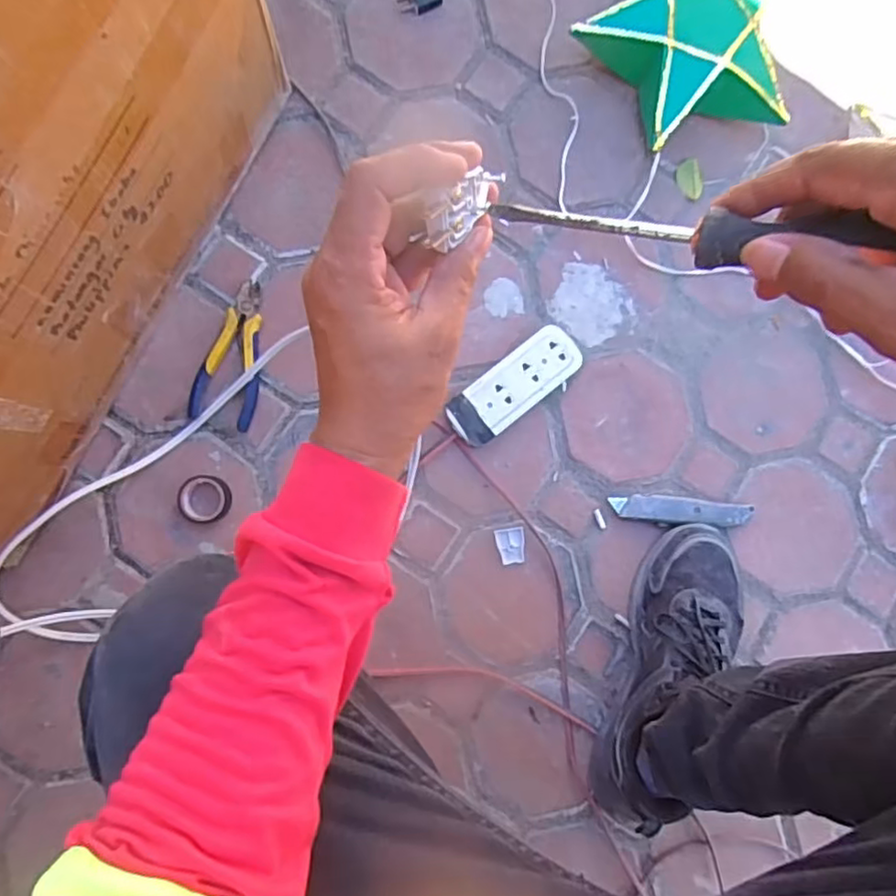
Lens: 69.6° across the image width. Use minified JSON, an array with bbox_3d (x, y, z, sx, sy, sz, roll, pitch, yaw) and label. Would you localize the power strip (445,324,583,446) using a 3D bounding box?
[{"bbox_3d":[0.072,-0.066,0.698,0.157,0.031,0.059,-40,88,-6],"label":"power strip"}]

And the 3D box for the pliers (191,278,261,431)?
[{"bbox_3d":[-0.228,-0.099,0.677,0.065,0.016,0.150,8,85,-2],"label":"pliers"}]

